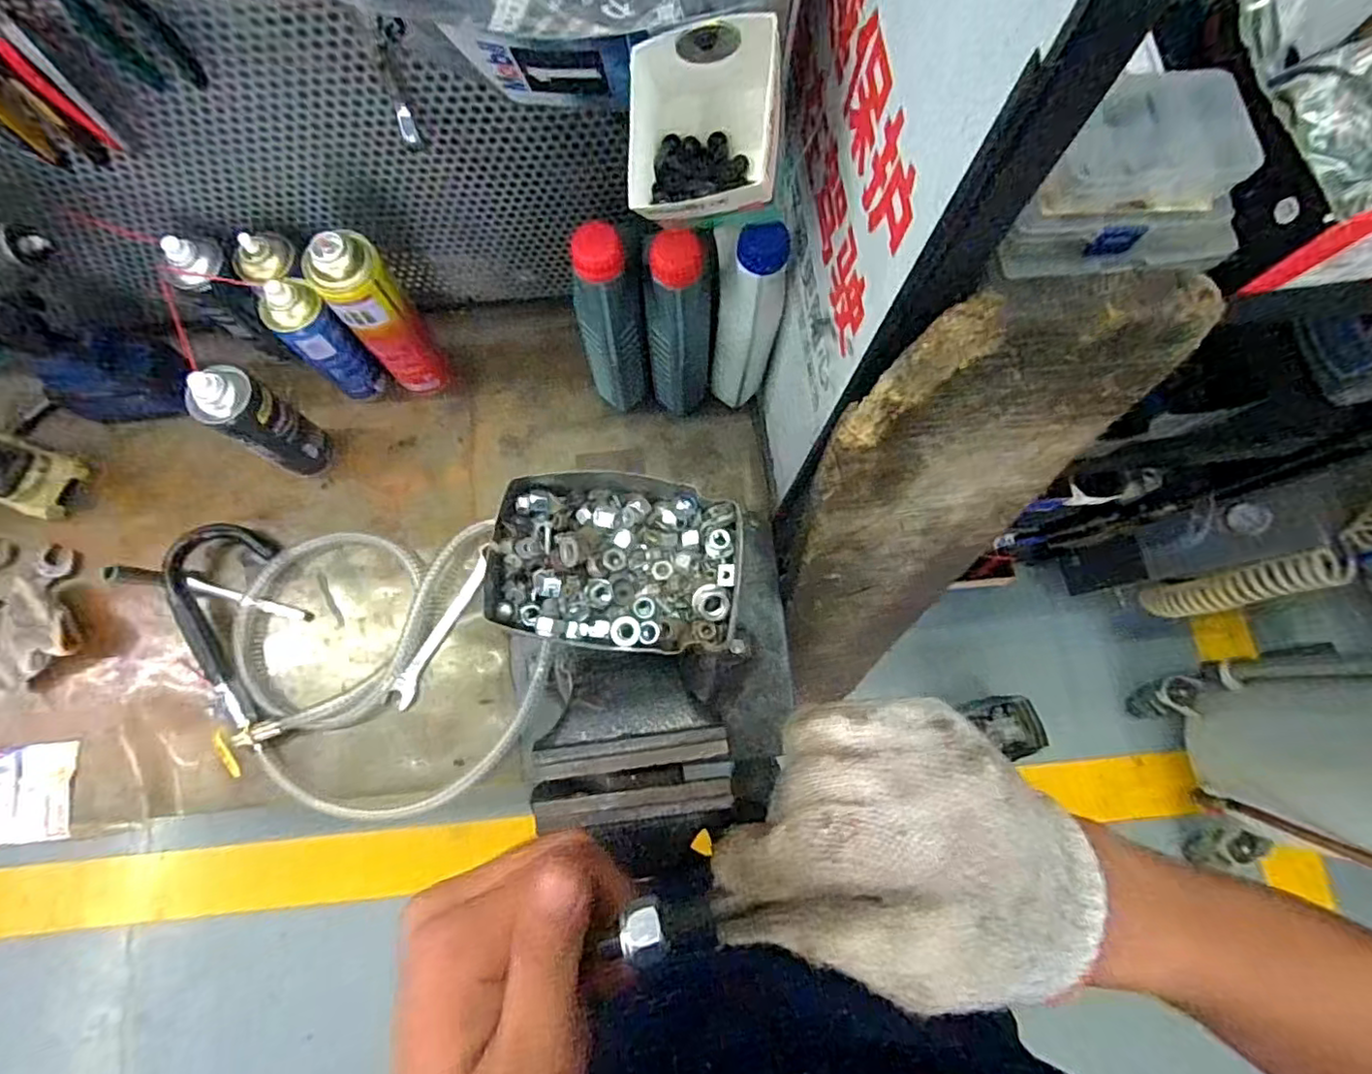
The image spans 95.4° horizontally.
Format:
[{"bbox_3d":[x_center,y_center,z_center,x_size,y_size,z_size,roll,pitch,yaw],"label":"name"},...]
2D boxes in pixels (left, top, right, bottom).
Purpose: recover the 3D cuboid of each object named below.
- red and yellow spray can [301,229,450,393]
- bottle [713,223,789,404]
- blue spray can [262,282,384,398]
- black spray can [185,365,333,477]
[{"bbox_3d":[-0.321,-0.232,0.682,0.072,0.224,0.053,-35,79,-9],"label":"red and yellow spray can"},{"bbox_3d":[0.062,-0.218,0.657,0.064,0.267,0.061,-4,76,-2],"label":"bottle"},{"bbox_3d":[-0.404,-0.216,0.705,0.048,0.165,0.056,43,79,9],"label":"blue spray can"},{"bbox_3d":[-0.452,-0.119,0.678,0.050,0.175,0.064,33,77,7],"label":"black spray can"}]

